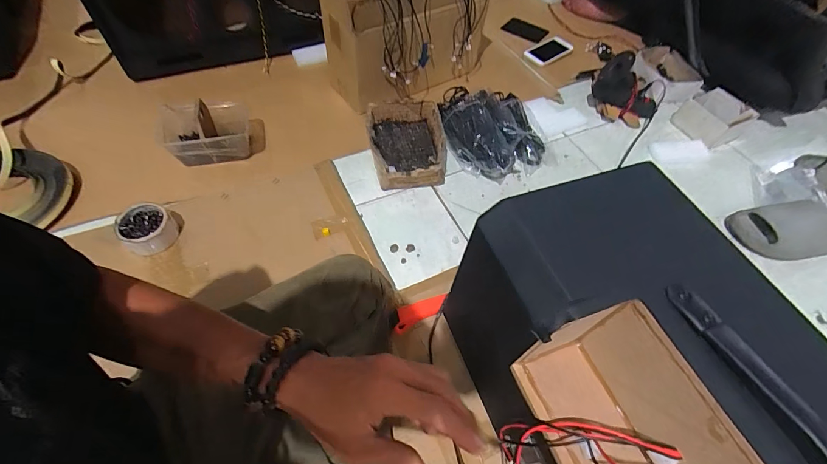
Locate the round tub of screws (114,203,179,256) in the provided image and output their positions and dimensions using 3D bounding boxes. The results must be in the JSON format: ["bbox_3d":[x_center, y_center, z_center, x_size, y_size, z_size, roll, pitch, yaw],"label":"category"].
[{"bbox_3d":[-0.493,-0.004,0.694,0.093,0.046,0.088,39,61,19],"label":"round tub of screws"}]

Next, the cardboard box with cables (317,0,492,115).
[{"bbox_3d":[-0.011,-0.478,0.912,0.380,0.262,0.179,-27,63,-21],"label":"cardboard box with cables"}]

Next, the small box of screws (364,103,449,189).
[{"bbox_3d":[-0.016,-0.202,0.868,0.169,0.069,0.229,-5,57,-9],"label":"small box of screws"}]

